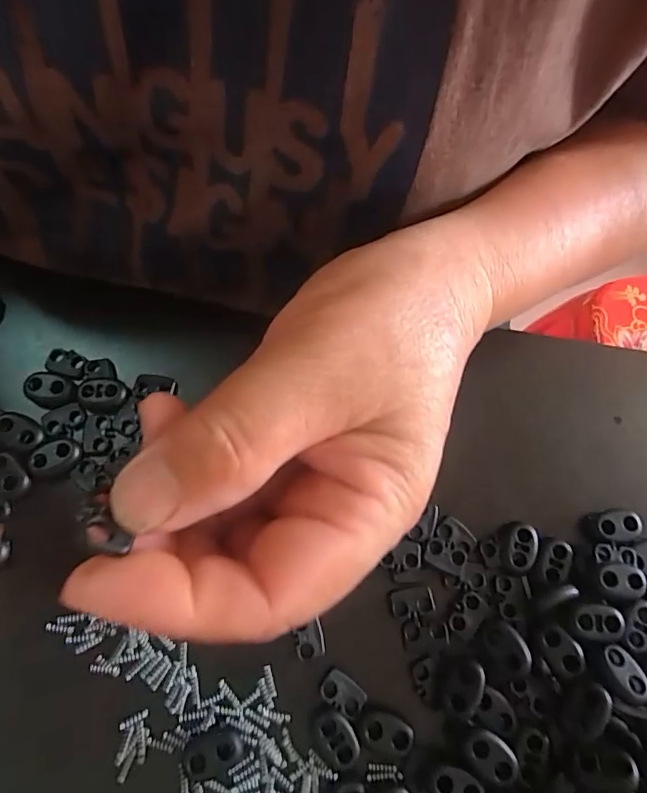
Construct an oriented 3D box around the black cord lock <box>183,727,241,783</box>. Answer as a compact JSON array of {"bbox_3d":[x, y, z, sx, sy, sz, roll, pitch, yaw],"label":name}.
[{"bbox_3d":[-0.042,0.132,0.183,0.022,0.009,0.012,-24,74,-10],"label":"black cord lock"}]

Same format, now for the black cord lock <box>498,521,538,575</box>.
[{"bbox_3d":[0.083,0.064,0.209,0.015,0.004,0.020,18,72,4],"label":"black cord lock"}]

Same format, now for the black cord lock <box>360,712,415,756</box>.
[{"bbox_3d":[0.024,0.129,0.187,0.019,0.005,0.013,20,72,4],"label":"black cord lock"}]

